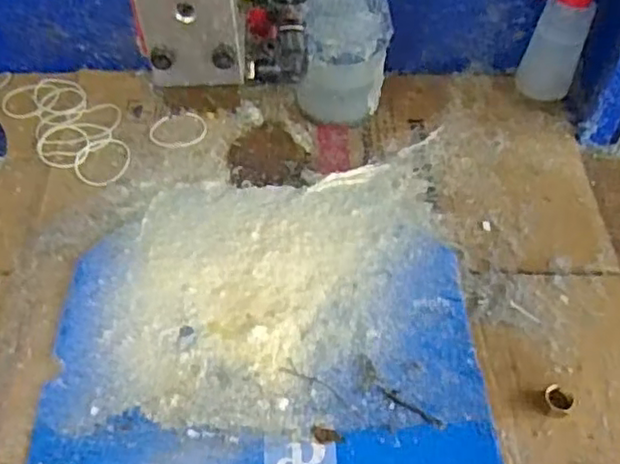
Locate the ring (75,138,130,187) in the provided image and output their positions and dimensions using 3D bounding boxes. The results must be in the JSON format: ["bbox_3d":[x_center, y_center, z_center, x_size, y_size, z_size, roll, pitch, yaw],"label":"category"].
[{"bbox_3d":[-0.185,-0.064,0.574,0.045,0.004,0.061,1,52,-2],"label":"ring"}]

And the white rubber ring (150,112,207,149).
[{"bbox_3d":[-0.123,-0.096,0.604,0.051,0.006,0.043,3,52,-1],"label":"white rubber ring"}]

